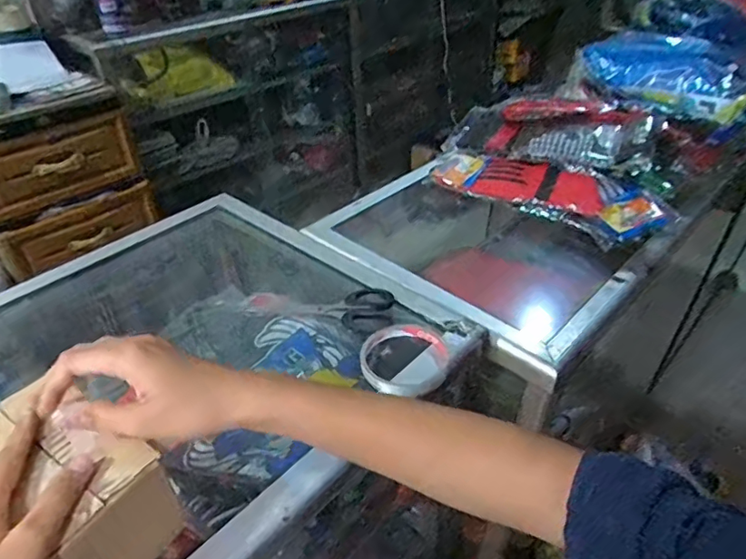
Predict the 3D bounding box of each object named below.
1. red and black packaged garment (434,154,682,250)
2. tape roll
[{"bbox_3d":[0.228,-0.127,0.767,0.329,0.048,0.093,23,43,28],"label":"red and black packaged garment"},{"bbox_3d":[0.032,0.073,0.518,0.085,0.012,0.079,0,37,0],"label":"tape roll"}]

